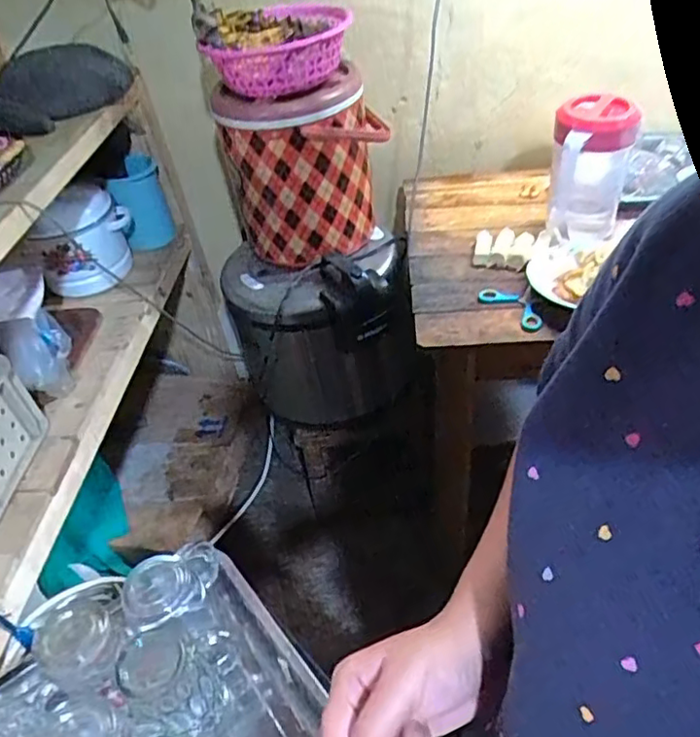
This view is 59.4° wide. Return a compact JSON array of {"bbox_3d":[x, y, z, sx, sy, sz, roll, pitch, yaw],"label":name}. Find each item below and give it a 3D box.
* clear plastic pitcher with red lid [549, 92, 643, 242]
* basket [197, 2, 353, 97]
[{"bbox_3d":[0.396,-0.326,1.021,0.117,0.200,0.143,9,45,17],"label":"clear plastic pitcher with red lid"},{"bbox_3d":[-0.122,-0.575,1.099,0.248,0.087,0.237,-5,42,2],"label":"basket"}]

